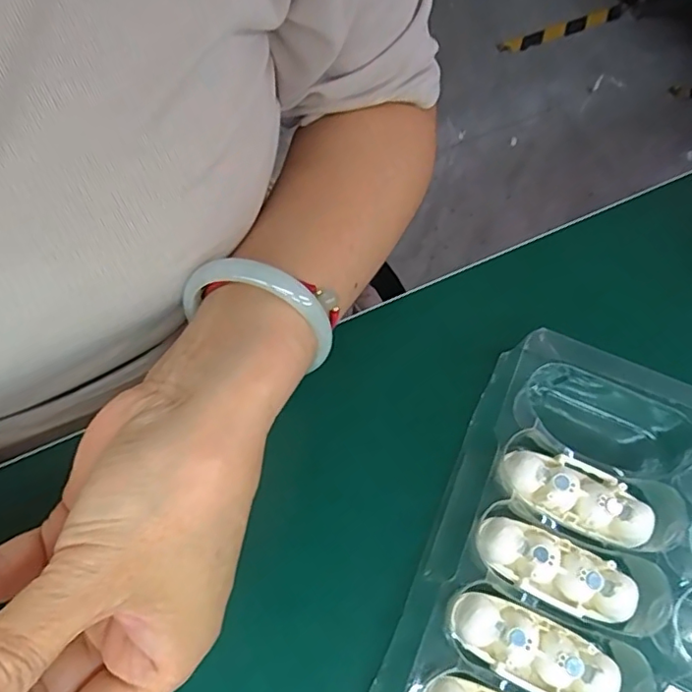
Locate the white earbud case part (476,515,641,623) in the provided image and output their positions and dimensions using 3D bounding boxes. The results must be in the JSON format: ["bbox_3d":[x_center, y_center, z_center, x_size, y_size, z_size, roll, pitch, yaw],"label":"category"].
[{"bbox_3d":[0.081,0.086,0.222,0.061,0.010,0.023,27,66,10],"label":"white earbud case part"}]

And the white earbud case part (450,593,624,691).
[{"bbox_3d":[0.069,0.112,0.209,0.062,0.009,0.024,24,66,9],"label":"white earbud case part"}]

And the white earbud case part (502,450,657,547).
[{"bbox_3d":[0.095,0.060,0.235,0.061,0.016,0.025,24,66,9],"label":"white earbud case part"}]

